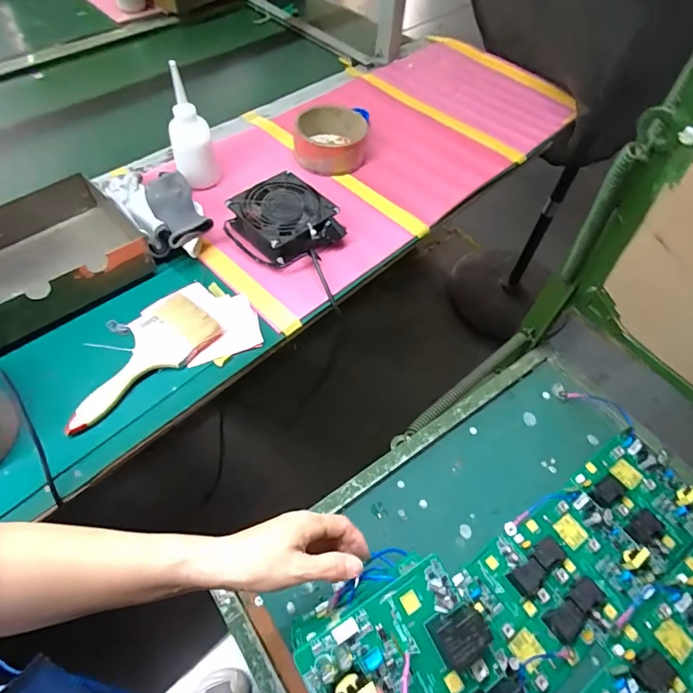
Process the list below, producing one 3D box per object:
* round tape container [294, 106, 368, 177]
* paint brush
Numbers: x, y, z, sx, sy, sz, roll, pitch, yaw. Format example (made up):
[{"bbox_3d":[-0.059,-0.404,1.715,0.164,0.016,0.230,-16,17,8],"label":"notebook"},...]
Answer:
[{"bbox_3d":[-0.028,-0.356,0.773,0.116,0.058,0.106,2,56,-2],"label":"round tape container"},{"bbox_3d":[-0.249,0.012,0.529,0.087,0.016,0.188,39,62,21],"label":"paint brush"}]

